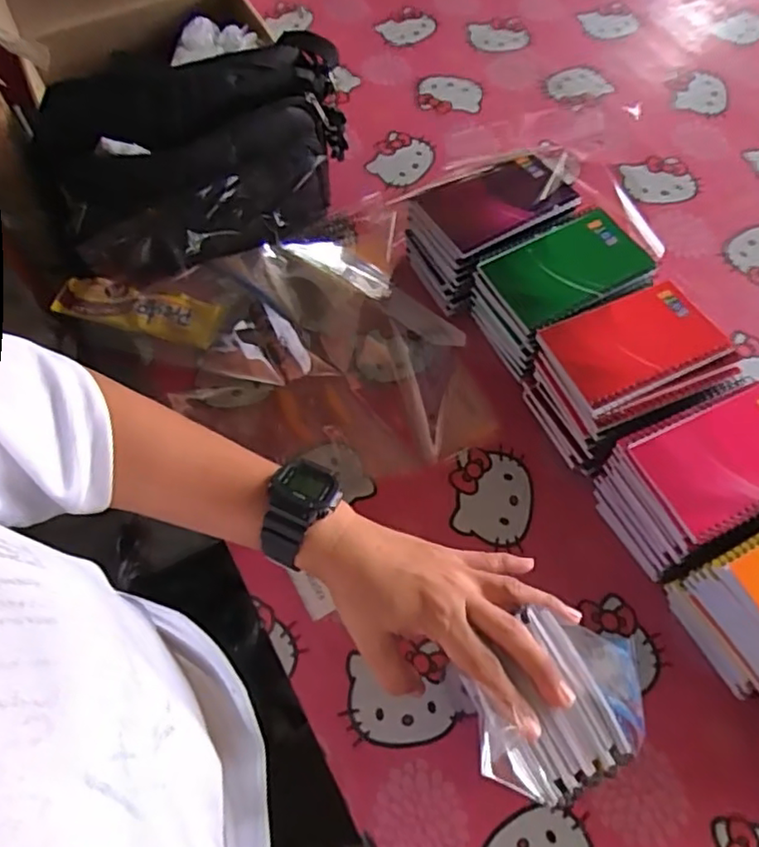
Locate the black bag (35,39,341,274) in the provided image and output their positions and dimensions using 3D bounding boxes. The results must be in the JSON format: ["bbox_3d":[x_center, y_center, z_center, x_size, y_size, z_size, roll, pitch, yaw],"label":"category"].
[{"bbox_3d":[-0.169,-0.243,0.600,0.284,0.159,0.150,-13,63,-6],"label":"black bag"}]

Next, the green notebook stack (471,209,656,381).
[{"bbox_3d":[0.161,-0.118,0.573,0.132,0.085,0.096,-25,65,-12],"label":"green notebook stack"}]

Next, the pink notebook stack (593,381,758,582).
[{"bbox_3d":[0.258,0.043,0.490,0.137,0.087,0.090,-22,64,-11],"label":"pink notebook stack"}]

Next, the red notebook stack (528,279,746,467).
[{"bbox_3d":[0.206,-0.041,0.533,0.136,0.091,0.101,-20,64,-10],"label":"red notebook stack"}]

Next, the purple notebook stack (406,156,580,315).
[{"bbox_3d":[0.108,-0.188,0.609,0.141,0.091,0.096,-23,64,-11],"label":"purple notebook stack"}]

